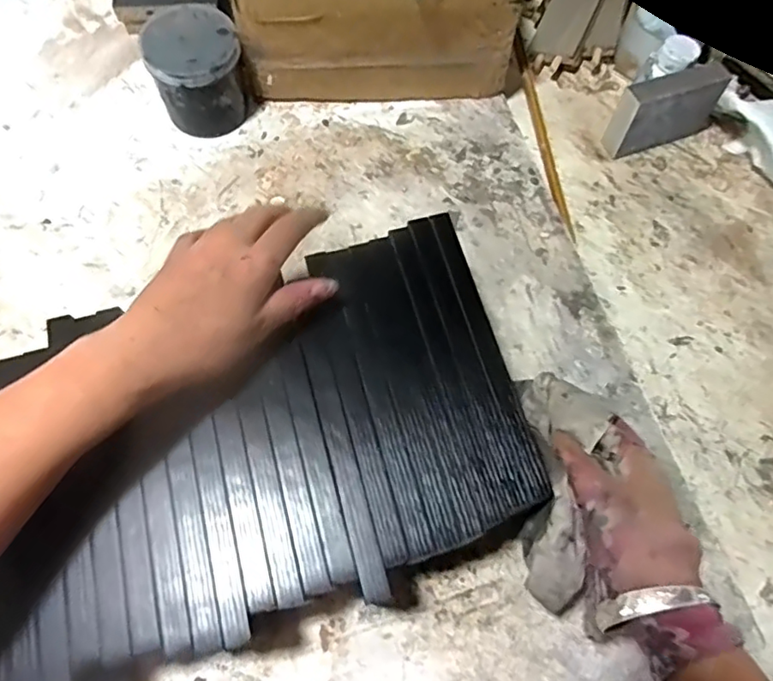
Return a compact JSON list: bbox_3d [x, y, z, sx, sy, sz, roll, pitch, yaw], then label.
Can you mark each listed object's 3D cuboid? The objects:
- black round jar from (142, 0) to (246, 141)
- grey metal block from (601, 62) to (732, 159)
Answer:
[{"bbox_3d":[-0.172,-0.243,0.539,0.077,0.079,0.084,1,67,-3],"label":"black round jar"},{"bbox_3d":[0.267,-0.221,0.568,0.111,0.075,0.025,-20,70,-11],"label":"grey metal block"}]

